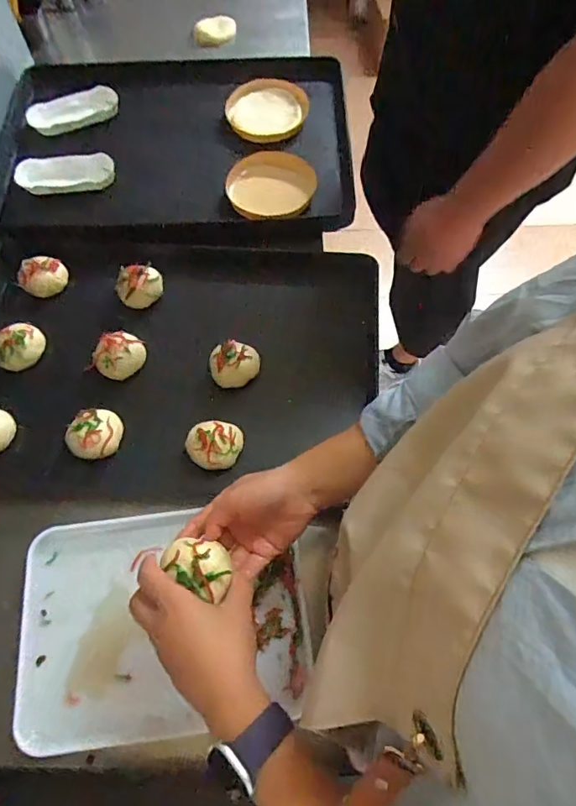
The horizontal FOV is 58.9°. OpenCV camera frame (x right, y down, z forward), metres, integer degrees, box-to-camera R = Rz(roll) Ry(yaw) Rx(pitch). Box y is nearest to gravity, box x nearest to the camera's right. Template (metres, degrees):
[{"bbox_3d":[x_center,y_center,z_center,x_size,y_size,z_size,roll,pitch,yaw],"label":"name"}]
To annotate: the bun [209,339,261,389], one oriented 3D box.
[{"bbox_3d":[-0.074,-0.055,0.707,0.067,0.031,0.056,-7,65,-3],"label":"bun"}]

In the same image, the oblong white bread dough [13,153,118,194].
[{"bbox_3d":[-0.371,-0.387,0.854,0.156,0.024,0.057,-6,65,-3],"label":"oblong white bread dough"}]

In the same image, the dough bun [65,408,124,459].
[{"bbox_3d":[-0.252,0.040,0.664,0.062,0.030,0.062,0,65,0],"label":"dough bun"}]

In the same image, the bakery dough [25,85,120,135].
[{"bbox_3d":[-0.388,-0.529,0.925,0.162,0.023,0.069,-21,66,-9],"label":"bakery dough"}]

